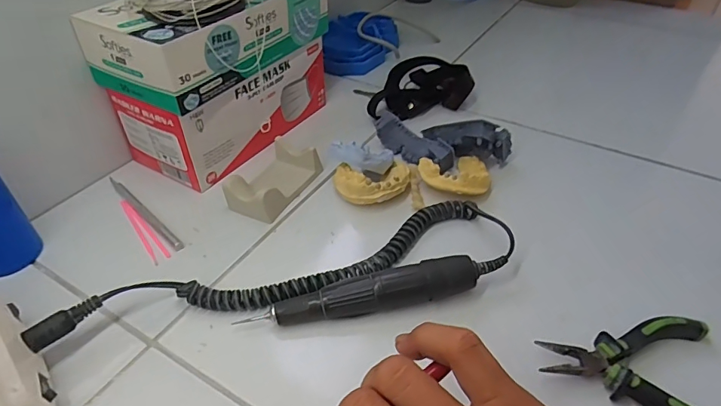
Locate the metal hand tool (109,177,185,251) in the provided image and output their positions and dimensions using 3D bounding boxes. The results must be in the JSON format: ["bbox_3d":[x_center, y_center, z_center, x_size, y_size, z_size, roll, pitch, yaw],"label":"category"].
[{"bbox_3d":[-0.202,0.006,0.426,0.134,0.005,0.010,33,51,31],"label":"metal hand tool"}]

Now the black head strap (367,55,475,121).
[{"bbox_3d":[0.065,-0.147,0.576,0.134,0.037,0.109,-11,43,-12],"label":"black head strap"}]

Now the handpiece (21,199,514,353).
[{"bbox_3d":[-0.044,0.059,0.337,0.329,0.032,0.086,-13,43,-14],"label":"handpiece"}]

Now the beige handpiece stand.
[{"bbox_3d":[-0.083,-0.023,0.436,0.051,0.033,0.090,22,46,23],"label":"beige handpiece stand"}]

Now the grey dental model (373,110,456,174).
[{"bbox_3d":[0.053,-0.059,0.475,0.030,0.034,0.094,-30,50,-29],"label":"grey dental model"}]

